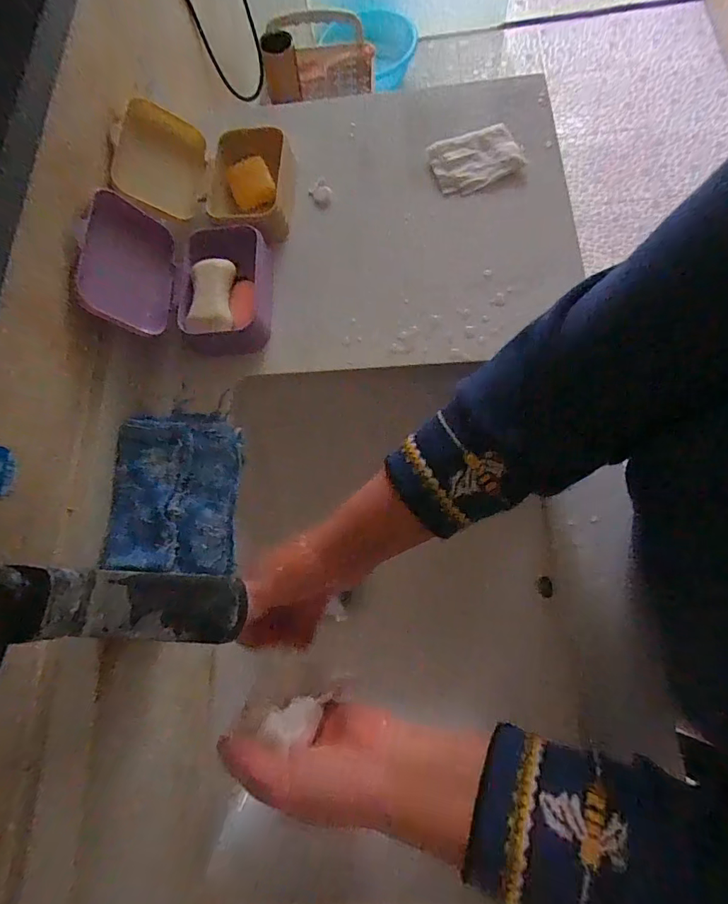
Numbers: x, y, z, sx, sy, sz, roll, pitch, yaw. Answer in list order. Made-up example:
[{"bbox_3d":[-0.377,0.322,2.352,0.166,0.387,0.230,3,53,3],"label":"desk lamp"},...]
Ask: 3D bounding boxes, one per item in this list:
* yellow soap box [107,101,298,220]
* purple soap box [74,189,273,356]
[{"bbox_3d":[-0.170,-0.314,0.481,0.176,0.055,0.125,-3,72,5],"label":"yellow soap box"},{"bbox_3d":[-0.181,-0.179,0.438,0.161,0.074,0.142,-4,73,4],"label":"purple soap box"}]

